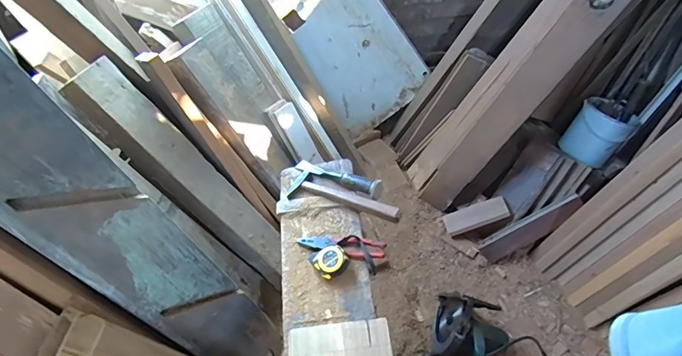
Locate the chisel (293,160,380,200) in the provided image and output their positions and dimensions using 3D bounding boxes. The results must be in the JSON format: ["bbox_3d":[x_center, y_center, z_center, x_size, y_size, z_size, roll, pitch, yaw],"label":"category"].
[{"bbox_3d":[-0.008,-0.002,1.052,0.248,0.038,0.043,18,55,32],"label":"chisel"}]

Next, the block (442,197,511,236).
[{"bbox_3d":[0.495,0.141,1.524,0.227,0.018,0.086,-24,91,13],"label":"block"}]

